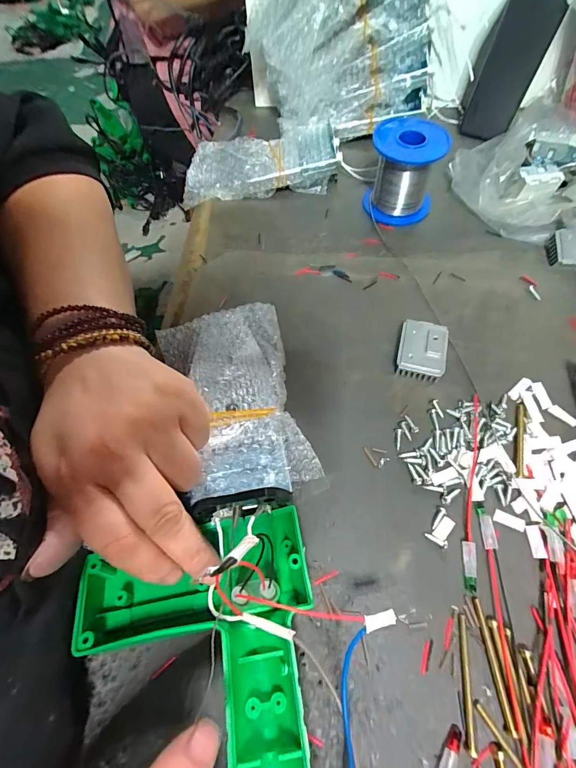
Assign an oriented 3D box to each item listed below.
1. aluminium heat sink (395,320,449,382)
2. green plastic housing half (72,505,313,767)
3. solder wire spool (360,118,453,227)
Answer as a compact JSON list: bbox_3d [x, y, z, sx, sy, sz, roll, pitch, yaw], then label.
[{"bbox_3d":[0.099,-0.025,0.275,0.032,0.016,0.043,12,63,9],"label":"aluminium heat sink"},{"bbox_3d":[-0.042,0.143,0.172,0.121,0.038,0.150,-12,62,-3],"label":"green plastic housing half"},{"bbox_3d":[0.107,-0.199,0.341,0.063,0.062,0.069,-1,62,2],"label":"solder wire spool"}]

